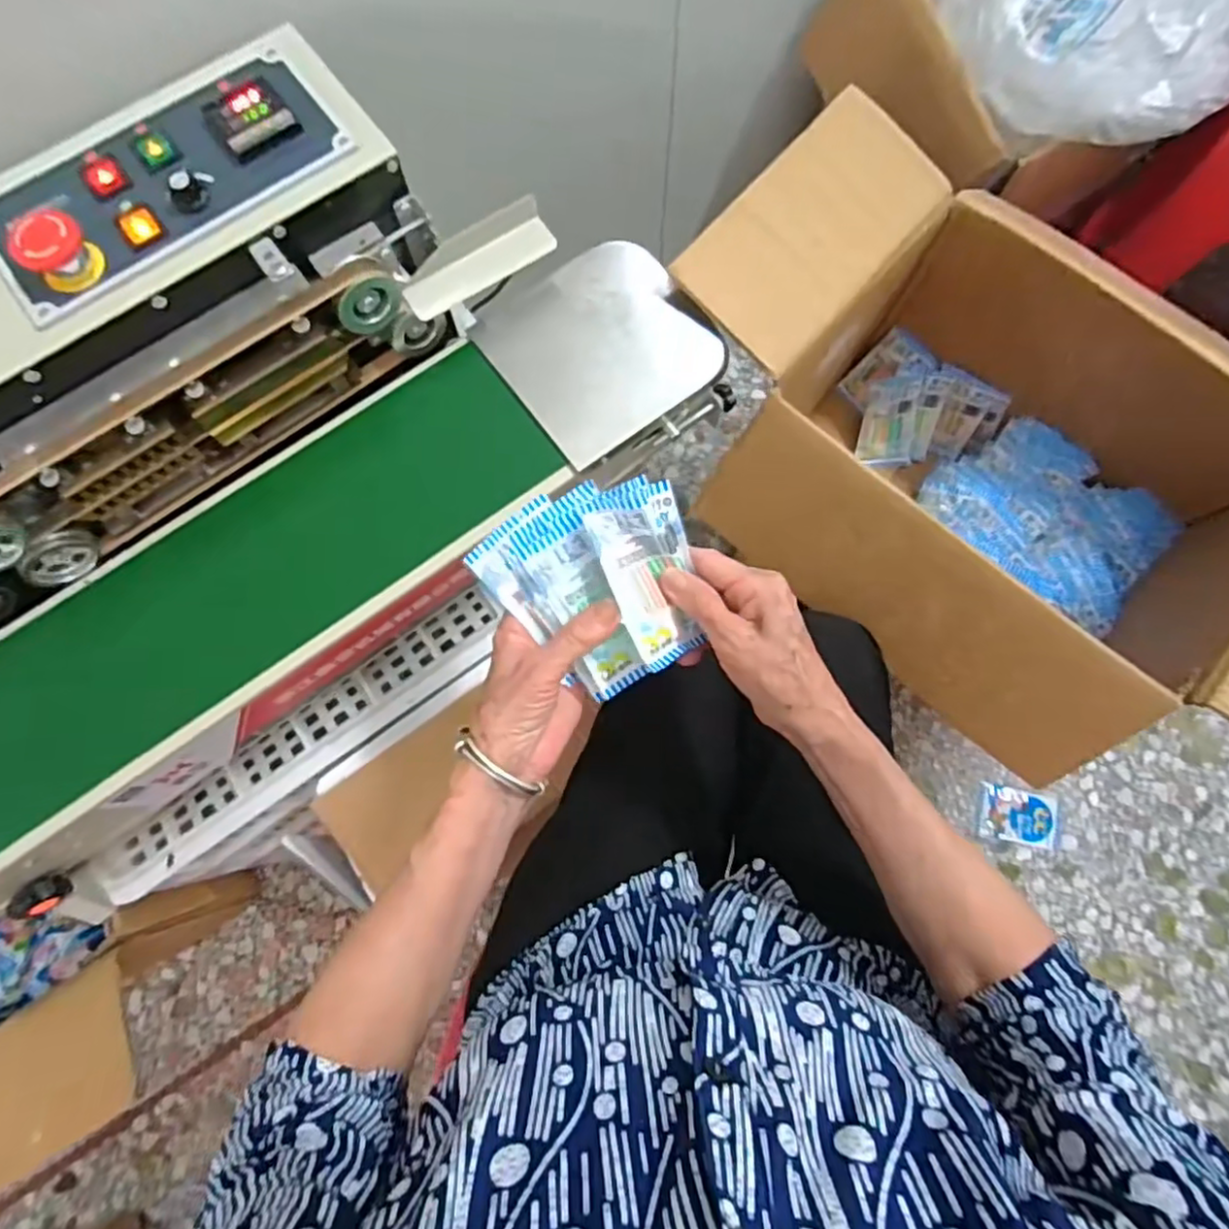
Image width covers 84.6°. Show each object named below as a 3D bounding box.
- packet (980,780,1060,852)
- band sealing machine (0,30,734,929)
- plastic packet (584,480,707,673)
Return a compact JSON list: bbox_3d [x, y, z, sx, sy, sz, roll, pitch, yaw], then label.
[{"bbox_3d":[0.525,0.261,0.874,0.098,0.011,0.069,10,78,3],"label":"packet"},{"bbox_3d":[-0.305,-0.105,0.535,0.754,0.283,0.378,-37,79,-7],"label":"band sealing machine"},{"bbox_3d":[0.022,-0.021,0.387,0.049,0.016,0.097,-21,102,-11],"label":"plastic packet"}]

